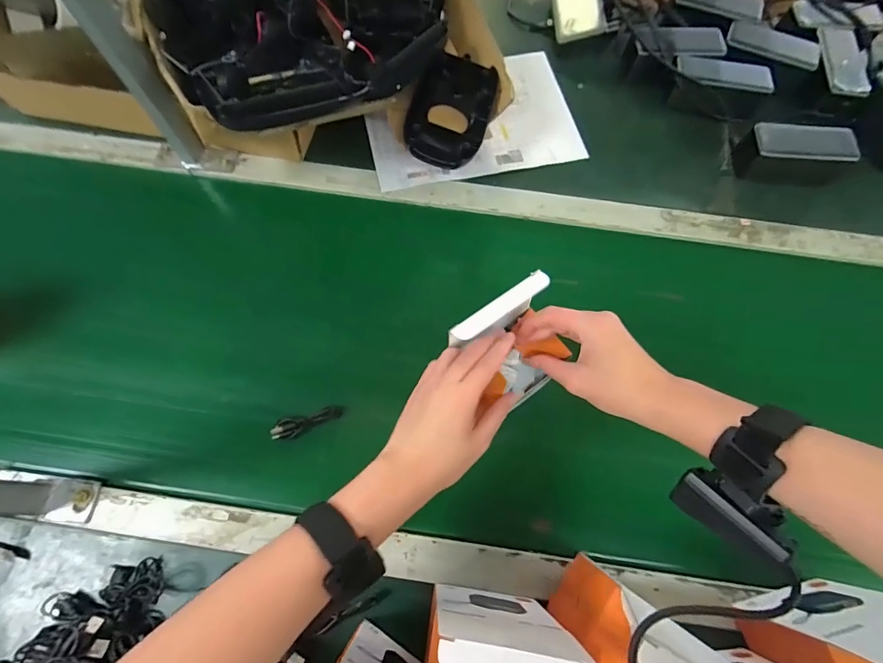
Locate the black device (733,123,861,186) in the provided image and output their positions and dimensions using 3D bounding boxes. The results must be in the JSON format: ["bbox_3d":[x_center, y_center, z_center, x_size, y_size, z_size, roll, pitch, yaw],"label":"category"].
[{"bbox_3d":[0.473,-0.237,0.586,0.140,0.057,0.059,3,68,0],"label":"black device"}]

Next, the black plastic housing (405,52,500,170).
[{"bbox_3d":[0.015,-0.274,0.552,0.100,0.047,0.154,14,68,5],"label":"black plastic housing"}]

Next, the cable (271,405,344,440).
[{"bbox_3d":[-0.145,0.099,0.473,0.074,0.015,0.023,-12,68,-6],"label":"cable"}]

